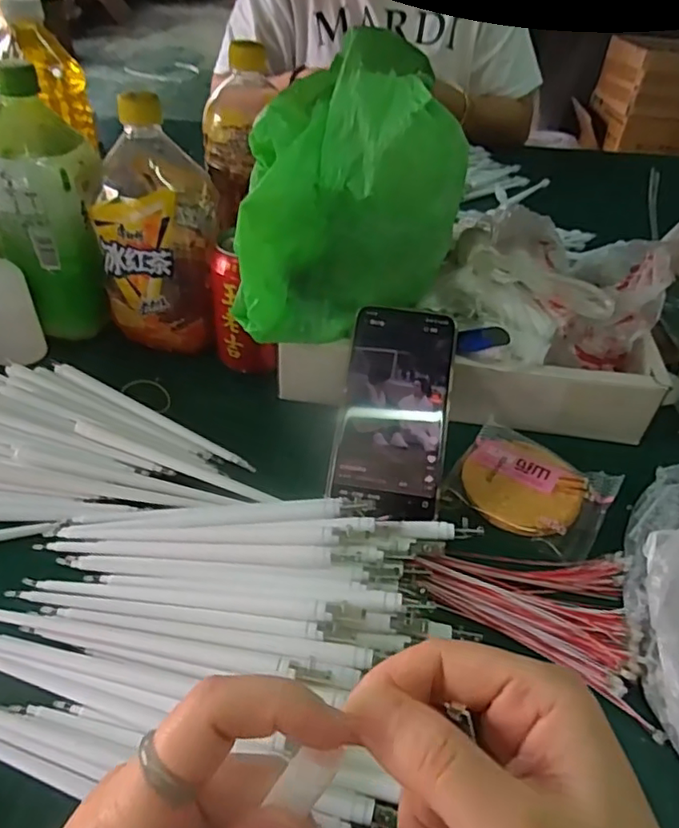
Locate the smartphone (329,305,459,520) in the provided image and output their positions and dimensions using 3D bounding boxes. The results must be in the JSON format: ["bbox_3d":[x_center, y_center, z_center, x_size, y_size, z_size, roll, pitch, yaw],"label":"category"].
[{"bbox_3d":[0.040,-0.005,0.423,0.075,0.009,0.152,6,72,5],"label":"smartphone"}]

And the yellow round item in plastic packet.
[{"bbox_3d":[0.140,0.052,0.430,0.103,0.014,0.093,27,53,22],"label":"yellow round item in plastic packet"}]

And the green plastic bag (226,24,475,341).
[{"bbox_3d":[0.006,-0.142,0.410,0.154,0.180,0.085,-3,43,-7],"label":"green plastic bag"}]

